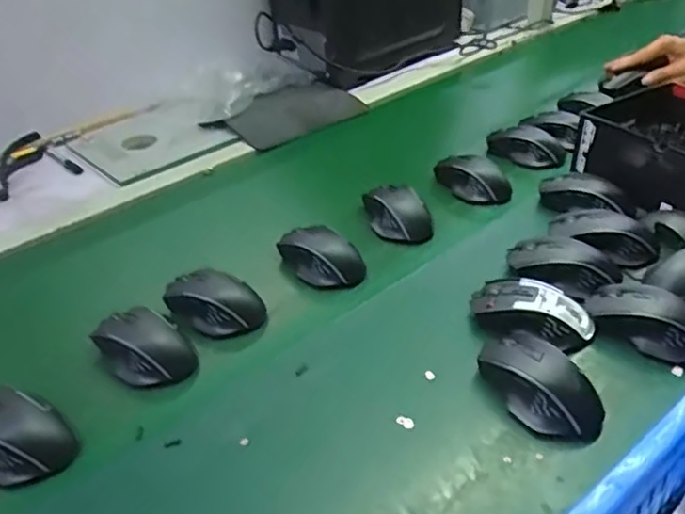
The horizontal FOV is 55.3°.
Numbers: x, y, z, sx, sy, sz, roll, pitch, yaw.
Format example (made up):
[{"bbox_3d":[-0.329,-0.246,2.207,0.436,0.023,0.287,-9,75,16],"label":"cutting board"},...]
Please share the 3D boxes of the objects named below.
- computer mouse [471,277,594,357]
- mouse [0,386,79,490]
[{"bbox_3d":[0.188,0.058,0.655,0.121,0.043,0.065,17,40,26],"label":"computer mouse"},{"bbox_3d":[-0.292,0.160,0.578,0.109,0.041,0.070,13,38,23],"label":"mouse"}]

